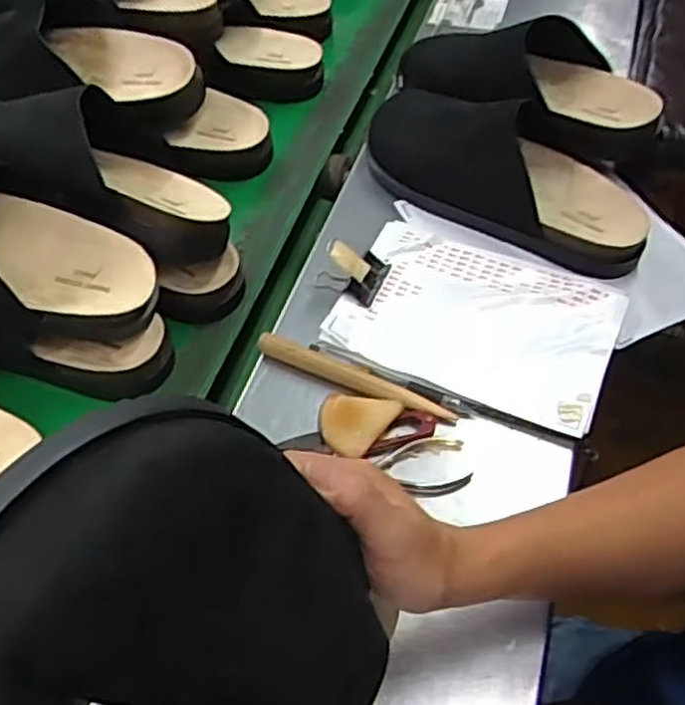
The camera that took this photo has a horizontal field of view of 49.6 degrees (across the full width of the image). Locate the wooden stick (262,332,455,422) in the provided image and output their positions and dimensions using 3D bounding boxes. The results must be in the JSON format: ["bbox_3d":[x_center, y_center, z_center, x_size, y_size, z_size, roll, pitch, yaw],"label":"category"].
[{"bbox_3d":[0.009,0.018,0.560,0.159,0.013,0.017,22,56,13],"label":"wooden stick"}]

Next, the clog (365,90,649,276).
[{"bbox_3d":[0.136,-0.157,0.653,0.273,0.075,0.093,29,58,18],"label":"clog"}]

